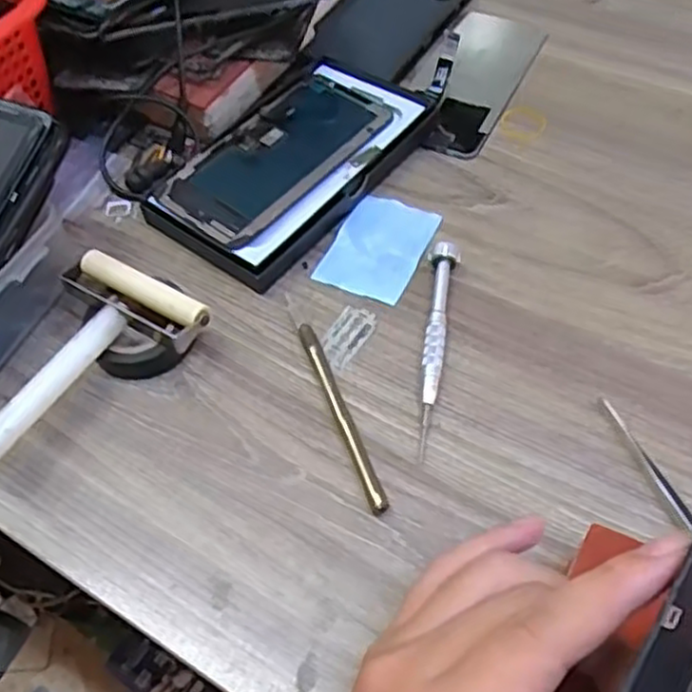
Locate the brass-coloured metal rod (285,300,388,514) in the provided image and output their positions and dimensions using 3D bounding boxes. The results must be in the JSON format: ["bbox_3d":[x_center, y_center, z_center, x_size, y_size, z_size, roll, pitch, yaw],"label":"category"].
[{"bbox_3d":[-0.007,0.025,0.378,0.008,0.008,0.134,-19,57,-8],"label":"brass-coloured metal rod"}]

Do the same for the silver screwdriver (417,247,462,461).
[{"bbox_3d":[0.049,-0.002,0.386,0.016,0.018,0.122,4,56,7],"label":"silver screwdriver"}]

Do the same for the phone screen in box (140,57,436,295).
[{"bbox_3d":[-0.030,-0.117,0.470,0.099,0.021,0.181,31,64,23],"label":"phone screen in box"}]

